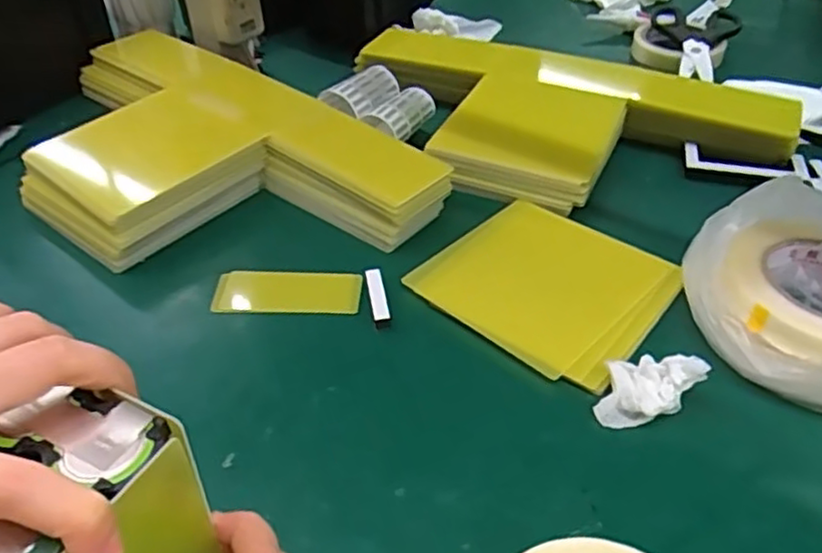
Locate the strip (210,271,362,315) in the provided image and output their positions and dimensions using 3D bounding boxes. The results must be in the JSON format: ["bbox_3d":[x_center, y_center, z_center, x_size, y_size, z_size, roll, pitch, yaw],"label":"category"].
[{"bbox_3d":[-0.089,0.011,0.498,0.104,0.004,0.041,0,41,3],"label":"strip"}]

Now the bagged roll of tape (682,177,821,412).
[{"bbox_3d":[0.265,0.016,0.430,0.149,0.070,0.148,-1,41,1],"label":"bagged roll of tape"}]

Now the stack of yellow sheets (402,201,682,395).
[{"bbox_3d":[0.101,0.004,0.494,0.154,0.008,0.147,30,50,32],"label":"stack of yellow sheets"}]

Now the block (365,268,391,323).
[{"bbox_3d":[-0.024,0.013,0.484,0.012,0.009,0.053,-8,41,-7],"label":"block"}]

